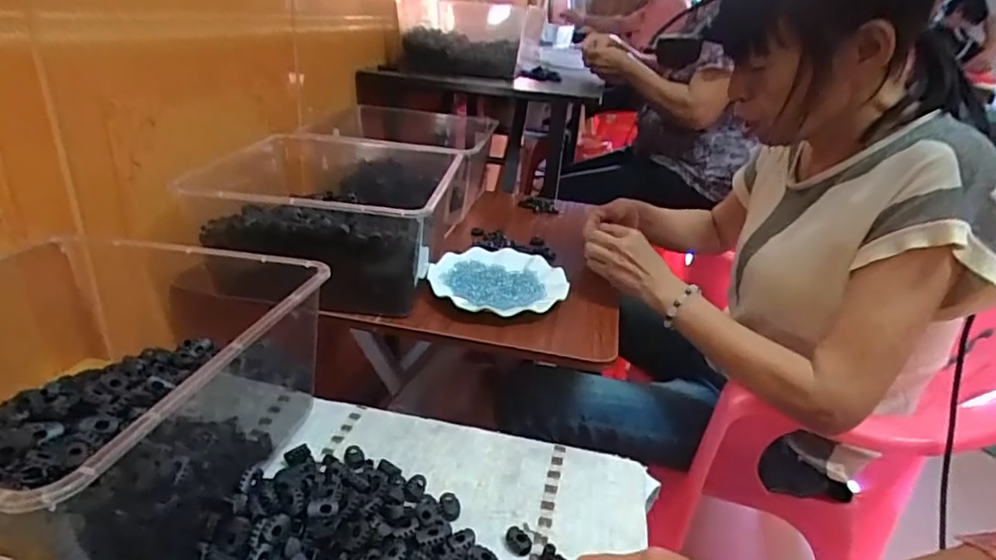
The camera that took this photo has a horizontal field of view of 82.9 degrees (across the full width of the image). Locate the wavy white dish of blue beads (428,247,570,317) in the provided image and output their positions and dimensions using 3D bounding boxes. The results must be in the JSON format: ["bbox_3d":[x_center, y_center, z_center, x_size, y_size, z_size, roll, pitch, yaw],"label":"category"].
[{"bbox_3d":[-0.002,0.001,0.760,0.175,0.026,0.162,5,26,-2],"label":"wavy white dish of blue beads"}]

